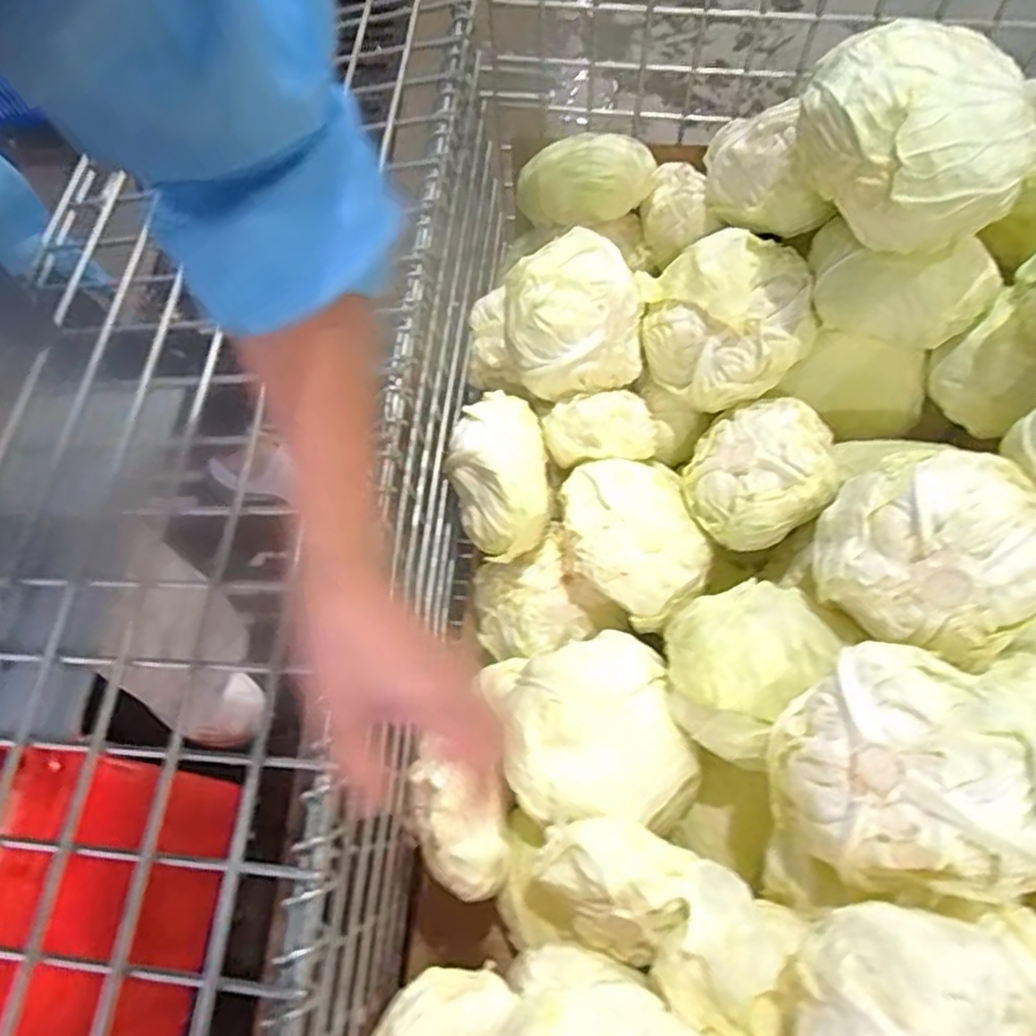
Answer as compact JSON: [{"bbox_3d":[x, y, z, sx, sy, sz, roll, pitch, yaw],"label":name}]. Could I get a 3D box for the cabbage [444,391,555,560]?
[{"bbox_3d":[-0.016,-0.045,0.703,0.105,0.099,0.164,-14,66,-5],"label":"cabbage"}]

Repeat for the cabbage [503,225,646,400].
[{"bbox_3d":[0.057,-0.209,0.702,0.137,0.101,0.139,-8,66,-2],"label":"cabbage"}]

